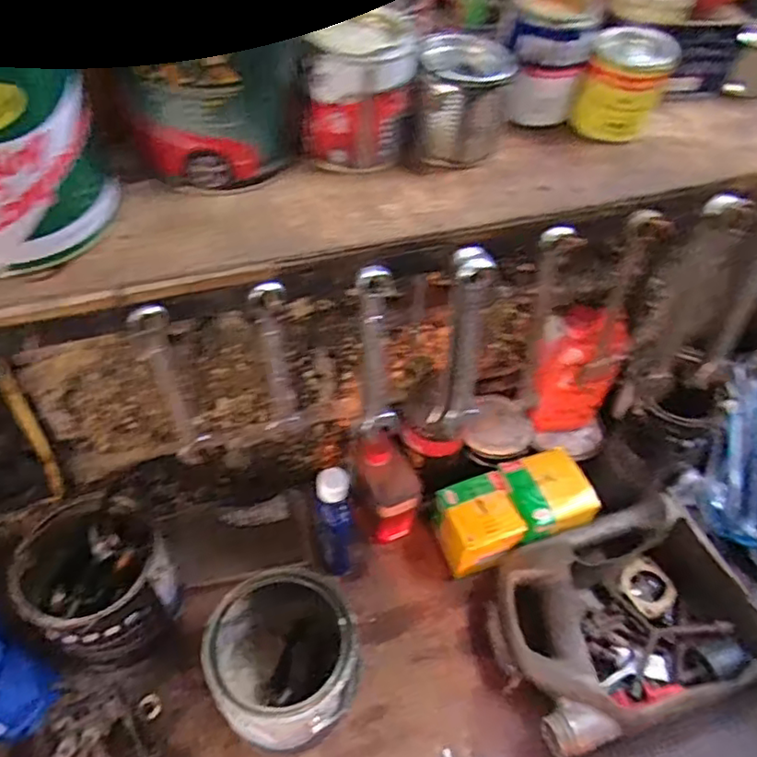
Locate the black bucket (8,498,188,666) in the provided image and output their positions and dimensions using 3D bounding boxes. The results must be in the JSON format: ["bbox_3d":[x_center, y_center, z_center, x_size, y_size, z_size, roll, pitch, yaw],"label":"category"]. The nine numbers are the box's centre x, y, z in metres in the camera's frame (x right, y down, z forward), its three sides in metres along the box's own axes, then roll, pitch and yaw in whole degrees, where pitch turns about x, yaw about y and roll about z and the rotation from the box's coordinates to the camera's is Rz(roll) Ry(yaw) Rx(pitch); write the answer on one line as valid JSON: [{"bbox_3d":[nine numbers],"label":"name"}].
[{"bbox_3d":[-0.324,0.245,0.731,0.155,0.143,0.179,-20,51,-20],"label":"black bucket"}]

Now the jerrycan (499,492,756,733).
[{"bbox_3d":[0.304,0.301,0.777,0.297,0.093,0.237,-13,50,-15],"label":"jerrycan"}]

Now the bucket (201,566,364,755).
[{"bbox_3d":[-0.109,0.318,0.684,0.165,0.161,0.142,24,51,17],"label":"bucket"}]

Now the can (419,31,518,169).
[{"bbox_3d":[0.058,-0.192,0.431,0.058,0.069,0.060,2,47,-2],"label":"can"}]

